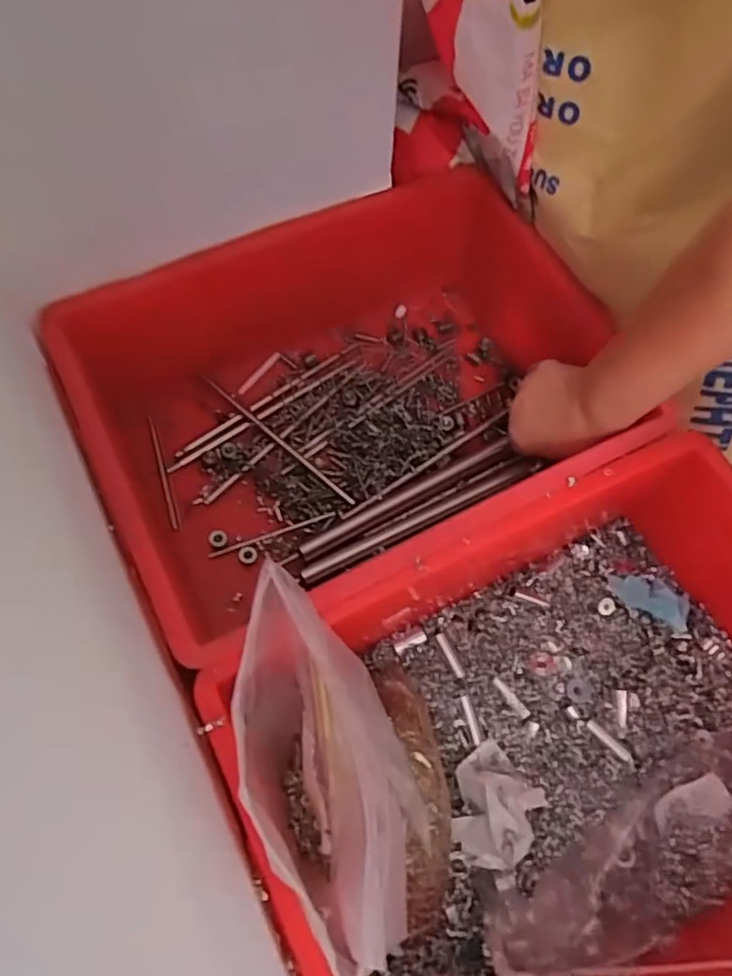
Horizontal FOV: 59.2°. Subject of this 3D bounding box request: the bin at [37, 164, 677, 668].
[{"bbox_3d":[0.001,-0.079,0.547,0.421,0.154,0.277,-26,72,-11],"label":"bin"}]

